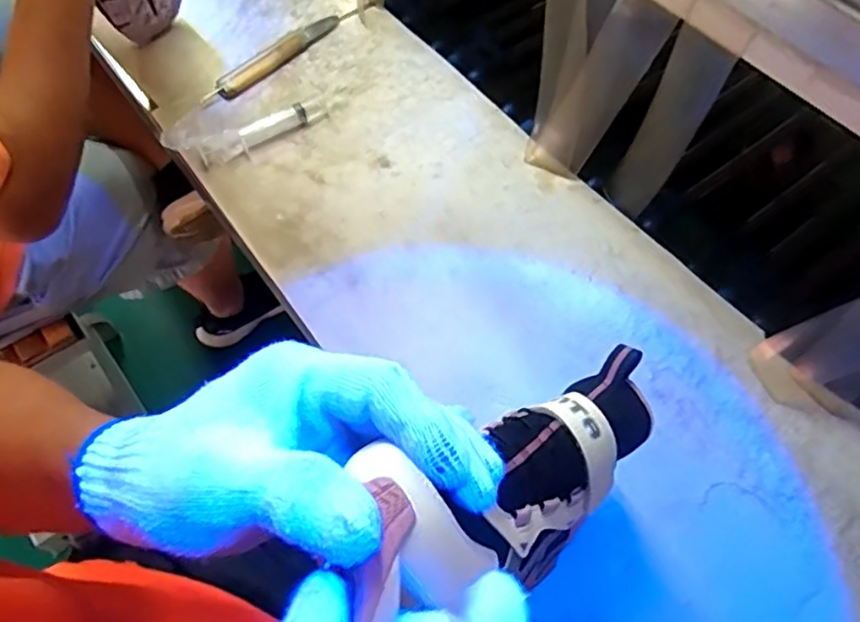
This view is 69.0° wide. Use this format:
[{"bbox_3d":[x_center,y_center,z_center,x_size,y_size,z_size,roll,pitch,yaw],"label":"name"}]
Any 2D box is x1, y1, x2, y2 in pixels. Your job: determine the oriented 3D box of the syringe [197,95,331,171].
[{"bbox_3d":[-0.169,-0.183,0.641,0.139,0.022,0.025,-34,65,-18],"label":"syringe"}]

